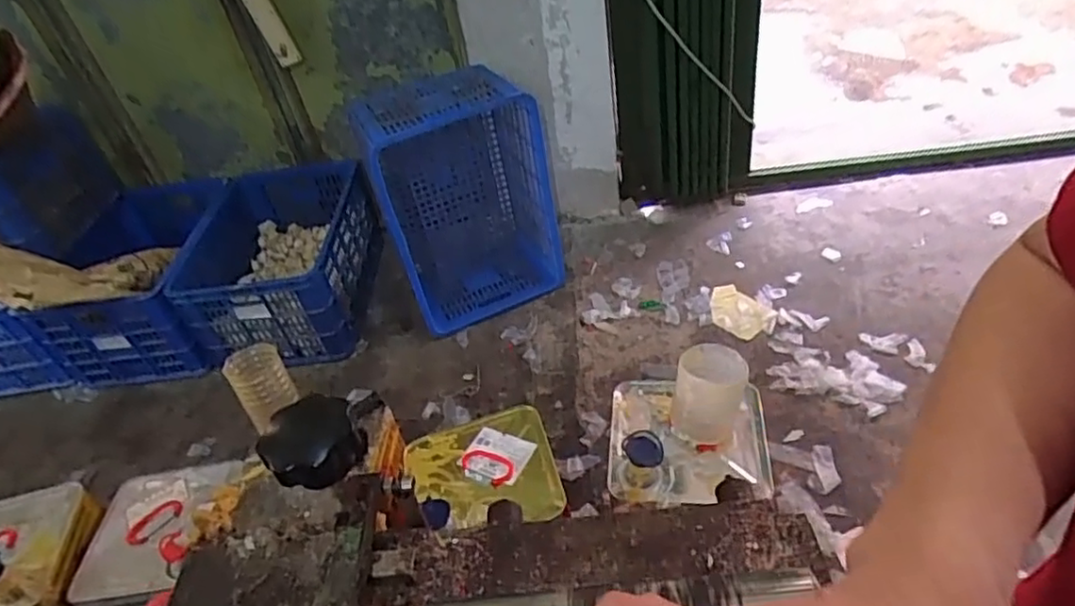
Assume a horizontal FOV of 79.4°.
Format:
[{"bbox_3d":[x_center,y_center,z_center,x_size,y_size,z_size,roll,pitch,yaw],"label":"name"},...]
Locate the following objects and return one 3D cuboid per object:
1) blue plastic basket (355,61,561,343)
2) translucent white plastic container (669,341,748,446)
[{"bbox_3d":[-0.203,-0.300,1.776,0.443,0.593,0.334,-19,41,-14],"label":"blue plastic basket"},{"bbox_3d":[0.272,0.143,1.018,0.099,0.123,0.109,10,45,21],"label":"translucent white plastic container"}]

